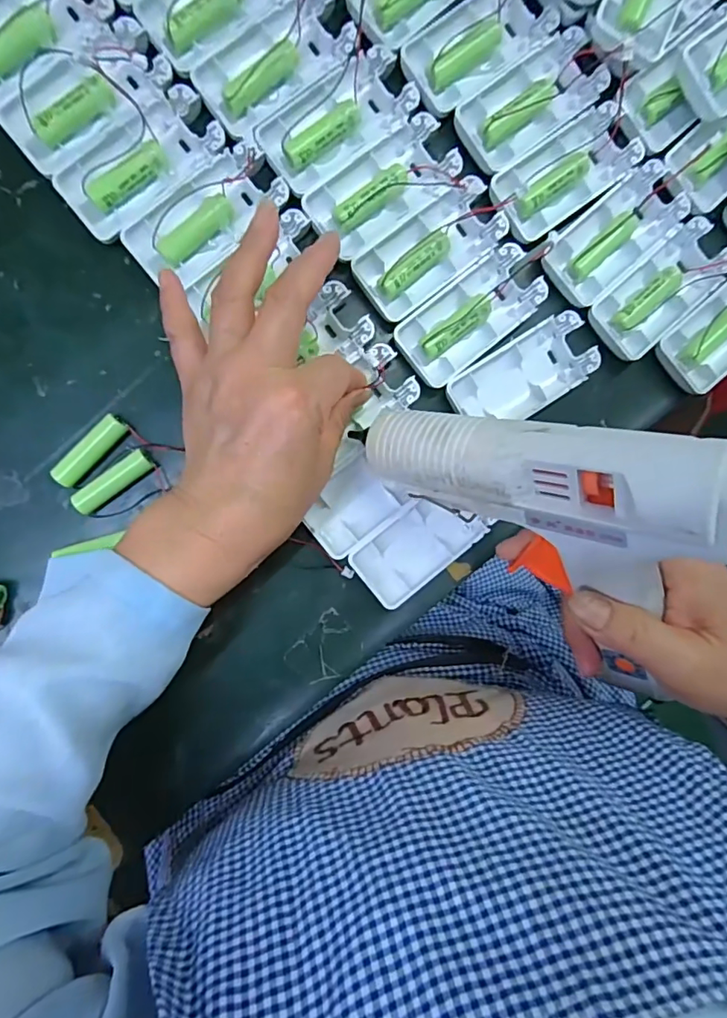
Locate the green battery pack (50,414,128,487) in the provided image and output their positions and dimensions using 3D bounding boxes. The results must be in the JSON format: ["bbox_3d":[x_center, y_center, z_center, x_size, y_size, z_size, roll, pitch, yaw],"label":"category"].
[{"bbox_3d":[-0.159,-0.034,0.306,0.014,0.014,0.050,44,90,-6],"label":"green battery pack"}]

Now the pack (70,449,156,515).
[{"bbox_3d":[-0.148,-0.016,0.307,0.050,0.011,0.013,-36,96,-1],"label":"pack"}]

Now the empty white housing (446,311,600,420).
[{"bbox_3d":[0.099,-0.083,0.328,0.093,0.013,0.045,-33,96,-1],"label":"empty white housing"}]

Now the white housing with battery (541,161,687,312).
[{"bbox_3d":[0.157,-0.173,0.329,0.095,0.013,0.045,-41,96,0],"label":"white housing with battery"}]

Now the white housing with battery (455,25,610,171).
[{"bbox_3d":[0.102,-0.249,0.321,0.094,0.017,0.044,-38,96,-1],"label":"white housing with battery"}]

